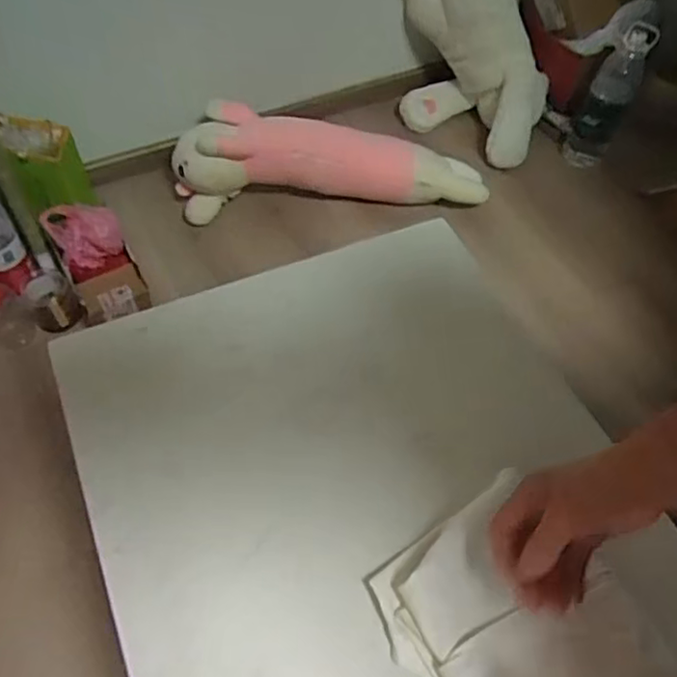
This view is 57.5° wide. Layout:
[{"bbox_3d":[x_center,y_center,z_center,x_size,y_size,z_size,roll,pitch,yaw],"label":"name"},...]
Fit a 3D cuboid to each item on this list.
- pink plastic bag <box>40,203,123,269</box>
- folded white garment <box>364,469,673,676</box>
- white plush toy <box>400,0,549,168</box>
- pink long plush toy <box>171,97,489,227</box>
[{"bbox_3d":[-0.460,-0.184,1.123,0.122,0.120,0.093,-19,59,-15],"label":"pink plastic bag"},{"bbox_3d":[0.157,0.248,0.486,0.161,0.050,0.249,-28,61,-24],"label":"folded white garment"},{"bbox_3d":[0.325,-0.689,1.471,0.378,0.436,0.206,23,58,12],"label":"white plush toy"},{"bbox_3d":[-0.004,-0.392,1.358,0.674,0.215,0.144,-5,57,-7],"label":"pink long plush toy"}]

